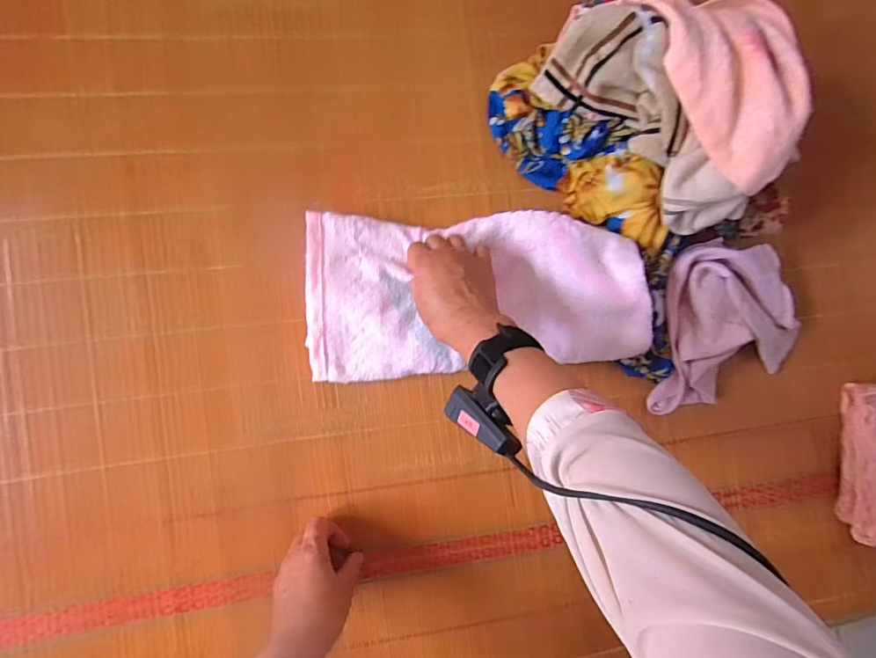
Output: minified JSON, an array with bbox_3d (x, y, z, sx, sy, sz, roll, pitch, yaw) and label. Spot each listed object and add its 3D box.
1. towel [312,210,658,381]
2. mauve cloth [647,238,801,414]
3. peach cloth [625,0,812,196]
[{"bbox_3d":[0.040,-0.038,0.517,0.345,0.052,0.165,-3,86,-2],"label":"towel"},{"bbox_3d":[0.331,-0.005,0.558,0.180,0.033,0.178,-8,103,-8],"label":"mauve cloth"},{"bbox_3d":[0.287,-0.237,0.468,0.146,0.055,0.207,-11,89,-10],"label":"peach cloth"}]

